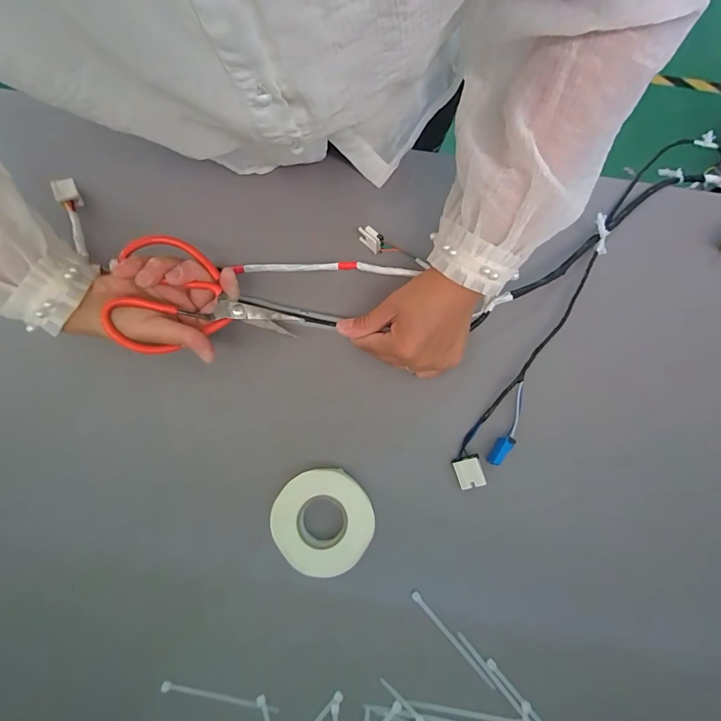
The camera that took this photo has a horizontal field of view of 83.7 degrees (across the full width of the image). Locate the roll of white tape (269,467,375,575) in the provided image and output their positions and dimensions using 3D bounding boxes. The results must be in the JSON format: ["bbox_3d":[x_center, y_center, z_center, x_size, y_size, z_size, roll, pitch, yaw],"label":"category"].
[{"bbox_3d":[-0.032,0.140,0.358,0.082,0.025,0.084,0,77,0],"label":"roll of white tape"}]

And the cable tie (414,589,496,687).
[{"bbox_3d":[0.078,0.239,0.343,0.007,0.004,0.096,-40,80,-8],"label":"cable tie"}]

